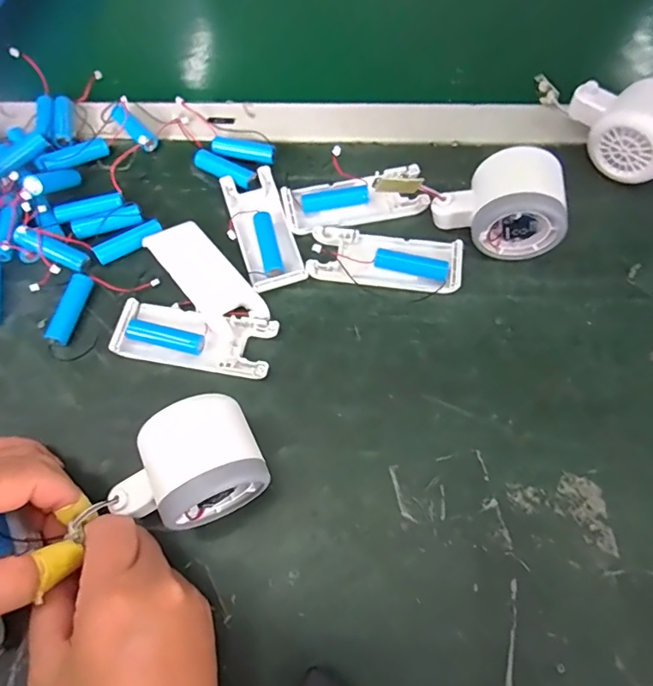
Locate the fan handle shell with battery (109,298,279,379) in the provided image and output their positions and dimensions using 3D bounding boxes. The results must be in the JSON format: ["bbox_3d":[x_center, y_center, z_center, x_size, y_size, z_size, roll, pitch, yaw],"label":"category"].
[{"bbox_3d":[-0.087,-0.004,0.332,0.103,0.014,0.039,9,67,6],"label":"fan handle shell with battery"}]

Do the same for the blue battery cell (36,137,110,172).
[{"bbox_3d":[-0.200,-0.148,0.396,0.055,0.013,0.015,-34,66,-30],"label":"blue battery cell"}]

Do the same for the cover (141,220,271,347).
[{"bbox_3d":[-0.083,-0.046,0.348,0.039,0.010,0.100,-37,70,-13],"label":"cover"}]

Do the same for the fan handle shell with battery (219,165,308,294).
[{"bbox_3d":[-0.047,-0.082,0.368,0.042,0.018,0.100,-18,67,-6],"label":"fan handle shell with battery"}]

